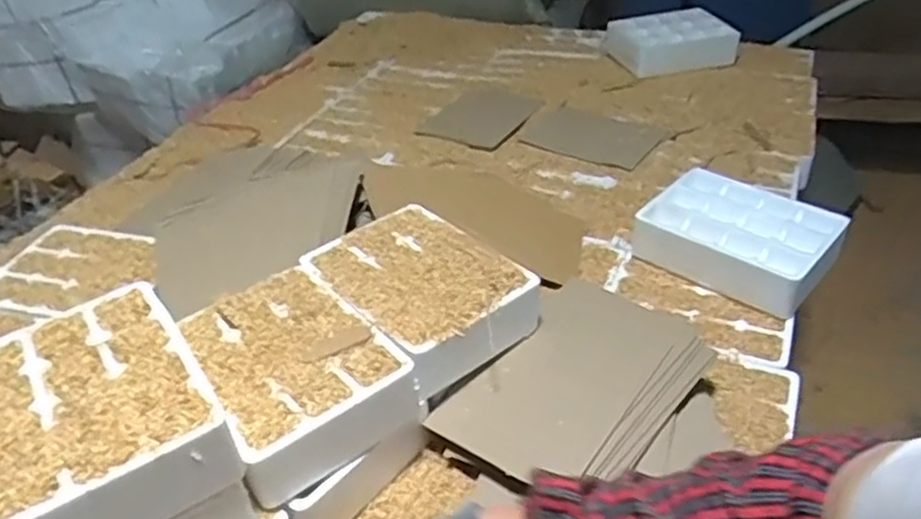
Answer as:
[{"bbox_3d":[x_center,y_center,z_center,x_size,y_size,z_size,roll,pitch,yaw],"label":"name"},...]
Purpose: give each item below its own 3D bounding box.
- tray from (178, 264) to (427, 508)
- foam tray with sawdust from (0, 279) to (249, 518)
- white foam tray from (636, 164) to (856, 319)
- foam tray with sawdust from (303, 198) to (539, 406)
[{"bbox_3d":[-0.175,0.126,0.765,0.184,0.085,0.251,-27,42,-28],"label":"tray"},{"bbox_3d":[-0.325,0.135,0.634,0.186,0.071,0.241,-27,42,-28],"label":"foam tray with sawdust"},{"bbox_3d":[0.409,-0.036,1.057,0.251,0.070,0.193,28,47,35],"label":"white foam tray"},{"bbox_3d":[-0.049,0.035,0.864,0.186,0.072,0.247,-28,43,-28],"label":"foam tray with sawdust"}]

